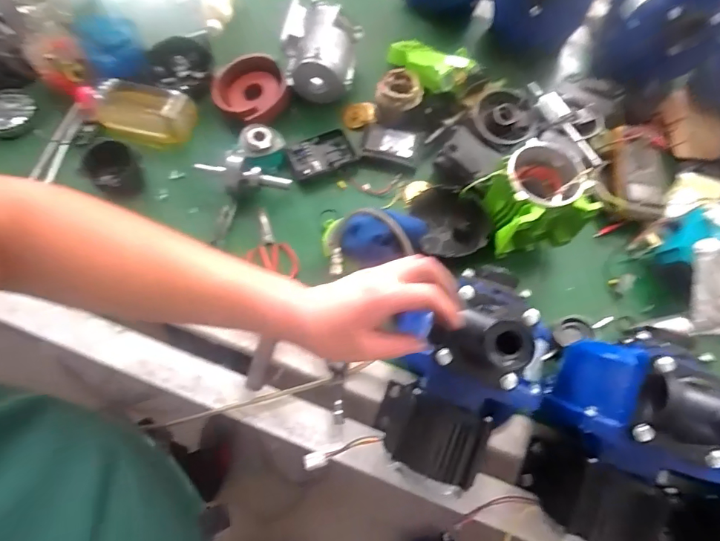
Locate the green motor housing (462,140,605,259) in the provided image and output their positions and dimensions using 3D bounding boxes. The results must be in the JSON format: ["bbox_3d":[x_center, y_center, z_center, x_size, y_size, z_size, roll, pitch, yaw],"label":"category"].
[{"bbox_3d":[0.287,-0.124,0.768,0.150,0.140,0.145,-10,67,-5],"label":"green motor housing"}]

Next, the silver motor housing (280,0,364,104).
[{"bbox_3d":[-0.077,-0.448,0.944,0.145,0.141,0.157,8,67,3],"label":"silver motor housing"}]

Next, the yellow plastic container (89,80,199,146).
[{"bbox_3d":[-0.446,-0.324,0.921,0.195,0.064,0.107,15,67,5],"label":"yellow plastic container"}]

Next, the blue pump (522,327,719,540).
[{"bbox_3d":[0.342,0.215,0.555,0.165,0.308,0.245,12,67,4],"label":"blue pump"}]

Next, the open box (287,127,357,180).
[{"bbox_3d":[-0.078,-0.228,0.898,0.127,0.034,0.088,-25,69,-11],"label":"open box"}]

